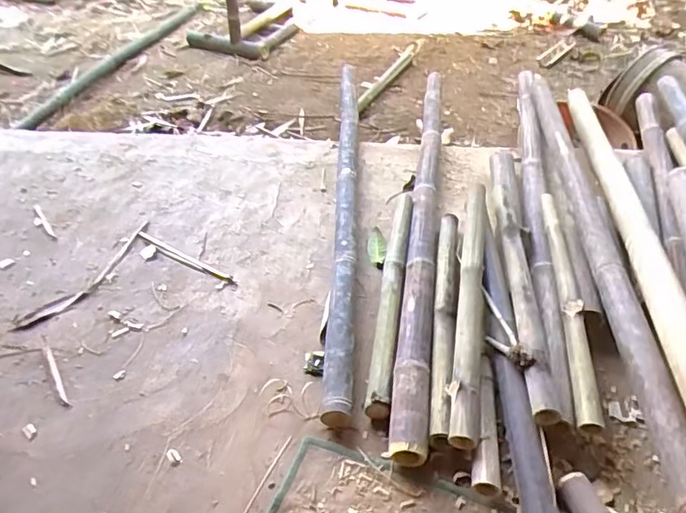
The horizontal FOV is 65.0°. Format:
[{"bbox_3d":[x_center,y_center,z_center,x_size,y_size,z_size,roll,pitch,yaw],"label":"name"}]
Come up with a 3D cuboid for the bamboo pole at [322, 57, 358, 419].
[{"bbox_3d":[0.010,-0.175,1.528,0.061,0.053,1.418,0,43,3],"label":"bamboo pole"}]

